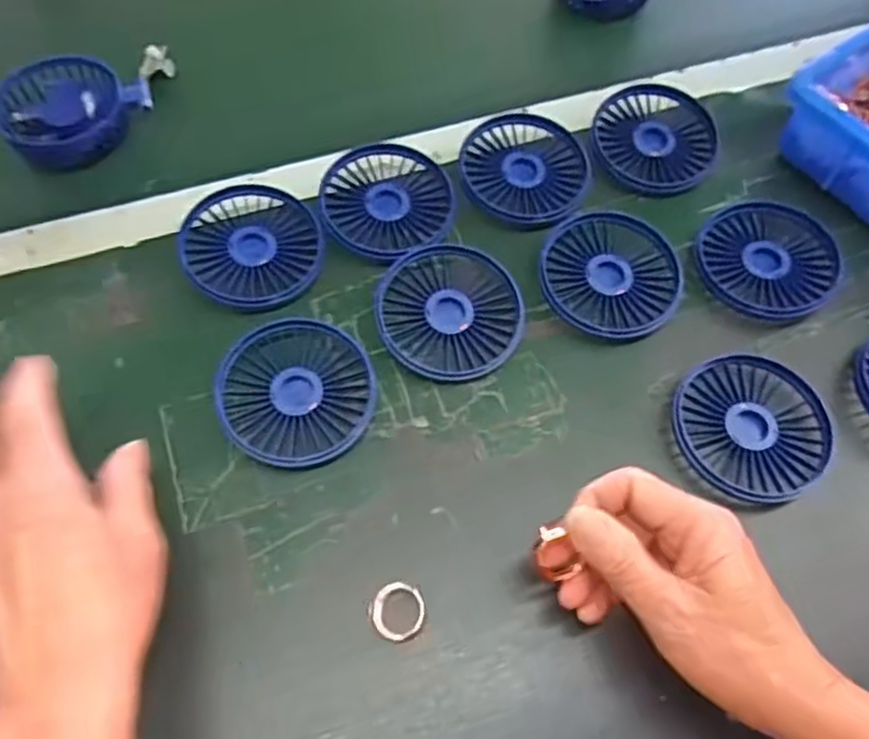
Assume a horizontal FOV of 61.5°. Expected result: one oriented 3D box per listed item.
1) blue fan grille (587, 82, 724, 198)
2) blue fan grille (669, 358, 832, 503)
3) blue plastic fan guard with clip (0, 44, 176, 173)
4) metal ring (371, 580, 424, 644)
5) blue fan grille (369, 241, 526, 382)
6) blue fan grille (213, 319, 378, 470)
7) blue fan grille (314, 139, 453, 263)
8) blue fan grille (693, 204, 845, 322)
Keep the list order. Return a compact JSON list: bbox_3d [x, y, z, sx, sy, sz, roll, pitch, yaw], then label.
[{"bbox_3d":[0.154,-0.163,0.514,0.086,0.010,0.090,1,63,-1],"label":"blue fan grille"},{"bbox_3d":[0.178,0.034,0.416,0.083,0.016,0.087,-39,70,-19],"label":"blue fan grille"},{"bbox_3d":[-0.254,-0.199,0.537,0.127,0.033,0.090,-19,63,-12],"label":"blue plastic fan guard with clip"},{"bbox_3d":[-0.018,0.121,0.366,0.027,0.009,0.028,1,63,-1],"label":"metal ring"},{"bbox_3d":[0.009,-0.035,0.444,0.085,0.019,0.083,1,63,-1],"label":"blue fan grille"},{"bbox_3d":[-0.079,0.013,0.419,0.084,0.016,0.086,1,63,-1],"label":"blue fan grille"},{"bbox_3d":[-0.032,-0.112,0.479,0.085,0.009,0.090,-29,67,-16],"label":"blue fan grille"},{"bbox_3d":[0.213,-0.070,0.469,0.086,0.019,0.086,1,63,-1],"label":"blue fan grille"}]

